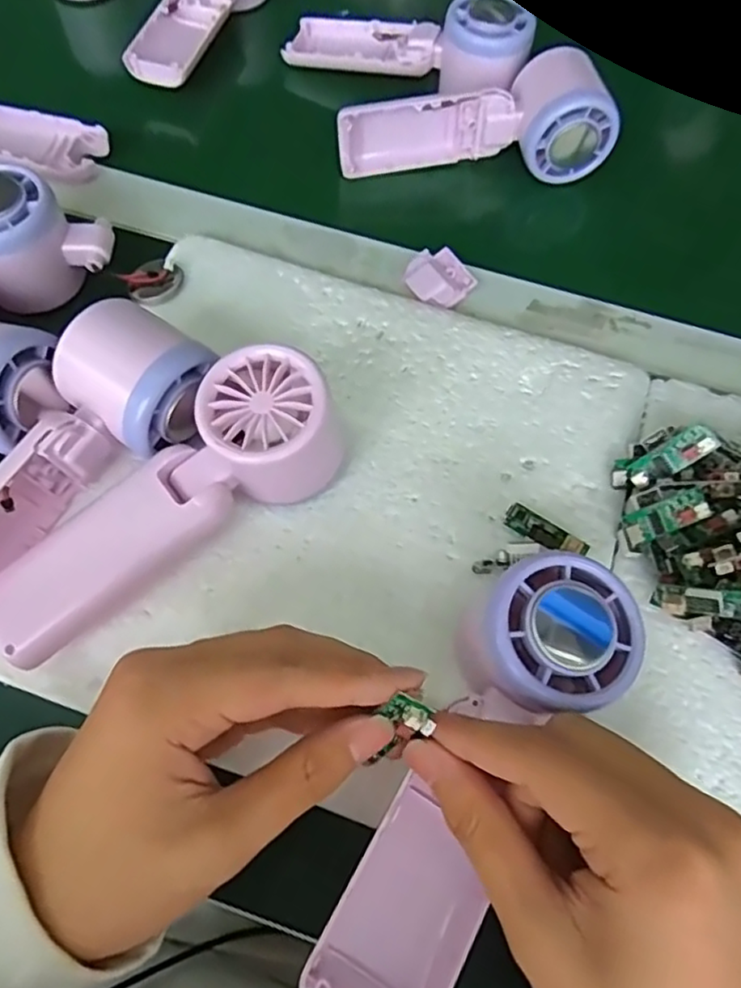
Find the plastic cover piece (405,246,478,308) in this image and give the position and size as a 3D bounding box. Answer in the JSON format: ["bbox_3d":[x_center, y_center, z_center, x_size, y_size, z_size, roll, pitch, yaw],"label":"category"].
[{"bbox_3d":[0.038,-0.123,0.362,0.034,0.008,0.037,-36,73,-16],"label":"plastic cover piece"}]

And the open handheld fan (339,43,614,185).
[{"bbox_3d":[0.065,-0.236,0.394,0.163,0.063,0.047,3,67,-1],"label":"open handheld fan"}]

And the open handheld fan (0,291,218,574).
[{"bbox_3d":[-0.136,-0.010,0.268,0.058,0.059,0.162,36,85,12],"label":"open handheld fan"}]

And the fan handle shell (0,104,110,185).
[{"bbox_3d":[-0.219,-0.219,0.394,0.106,0.014,0.050,13,67,3],"label":"fan handle shell"}]

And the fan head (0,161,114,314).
[{"bbox_3d":[-0.178,-0.136,0.333,0.071,0.047,0.063,-35,72,-16],"label":"fan head"}]

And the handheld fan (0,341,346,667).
[{"bbox_3d":[-0.086,0.002,0.266,0.161,0.059,0.050,-33,72,-15],"label":"handheld fan"}]

